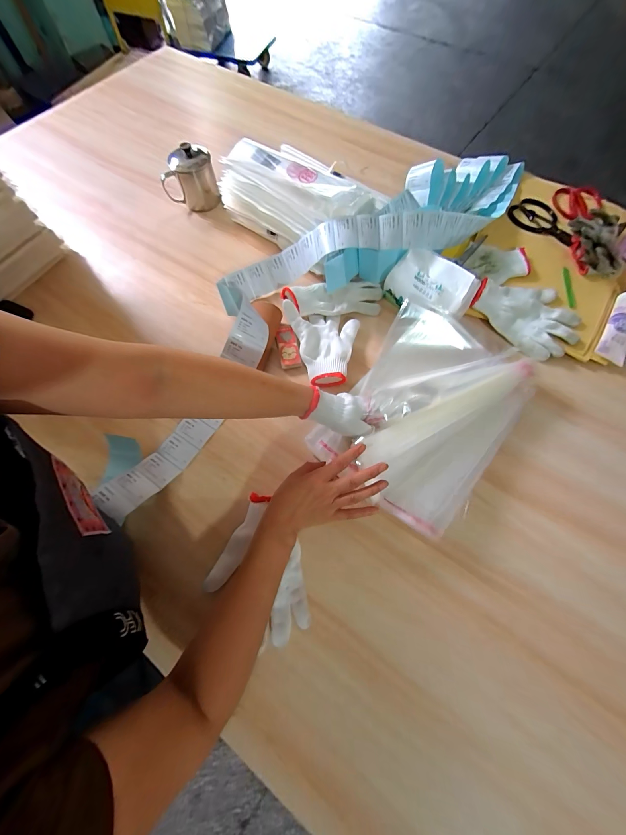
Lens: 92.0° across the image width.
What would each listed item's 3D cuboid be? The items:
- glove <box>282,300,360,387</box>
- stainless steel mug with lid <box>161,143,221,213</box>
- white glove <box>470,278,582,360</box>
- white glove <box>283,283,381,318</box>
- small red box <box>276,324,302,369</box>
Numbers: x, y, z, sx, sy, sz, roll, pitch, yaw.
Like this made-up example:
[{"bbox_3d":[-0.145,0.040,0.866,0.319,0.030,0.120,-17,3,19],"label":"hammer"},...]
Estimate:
[{"bbox_3d":[0.021,-0.136,0.547,0.132,0.032,0.156,-5,68,0],"label":"glove"},{"bbox_3d":[-0.284,-0.550,0.702,0.118,0.107,0.078,-24,70,-8],"label":"stainless steel mug with lid"},{"bbox_3d":[0.409,-0.195,0.577,0.130,0.028,0.181,-43,73,-14],"label":"white glove"},{"bbox_3d":[0.041,-0.230,0.589,0.194,0.015,0.060,-3,95,-9],"label":"white glove"},{"bbox_3d":[-0.048,-0.136,0.573,0.036,0.011,0.094,-11,69,-3],"label":"small red box"}]

